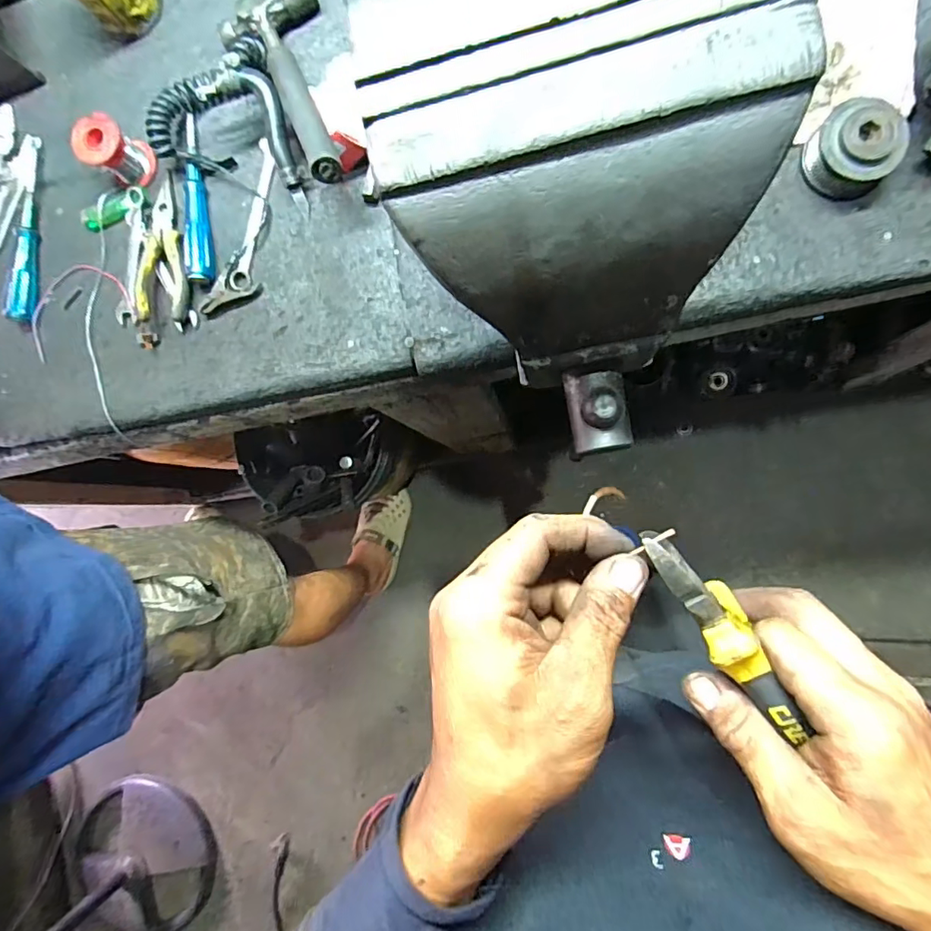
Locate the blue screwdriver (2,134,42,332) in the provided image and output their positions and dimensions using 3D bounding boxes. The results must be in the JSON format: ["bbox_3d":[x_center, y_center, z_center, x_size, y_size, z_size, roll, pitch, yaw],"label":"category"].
[{"bbox_3d":[-0.493,-0.262,0.594,0.026,0.020,0.208,2,88,10],"label":"blue screwdriver"}]

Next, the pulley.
[{"bbox_3d":[0.324,-0.264,0.442,0.067,0.034,0.062,0,87,10],"label":"pulley"}]

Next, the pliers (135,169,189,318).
[{"bbox_3d":[-0.319,-0.232,0.558,0.049,0.022,0.153,0,87,10],"label":"pliers"}]

